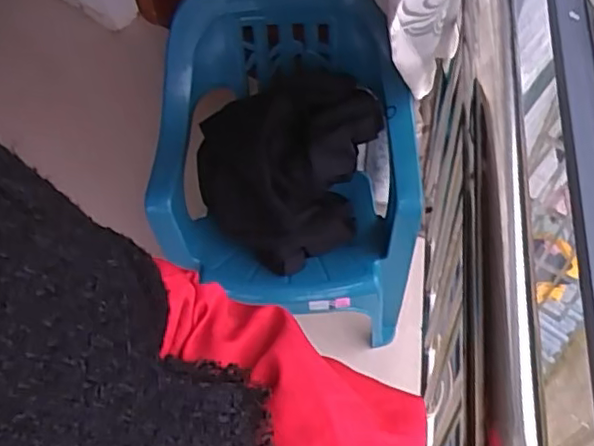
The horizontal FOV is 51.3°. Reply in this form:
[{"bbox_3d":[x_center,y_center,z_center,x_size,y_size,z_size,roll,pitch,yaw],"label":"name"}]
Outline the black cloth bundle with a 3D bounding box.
[{"bbox_3d":[-0.002,-0.108,1.238,0.369,0.228,0.296,-20,59,-9],"label":"black cloth bundle"}]

